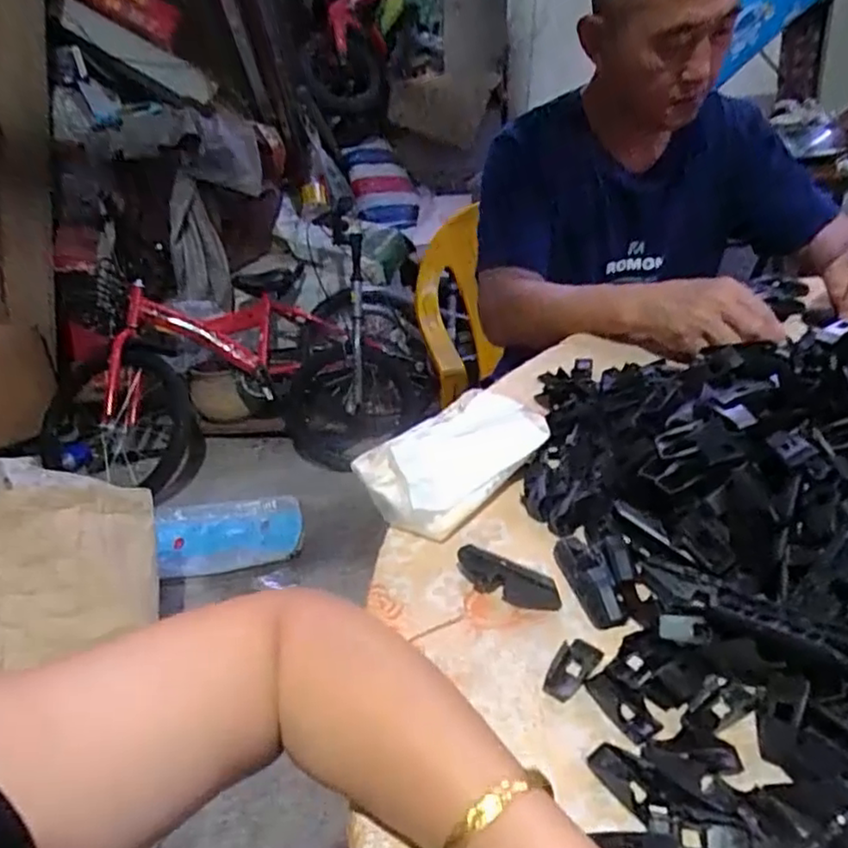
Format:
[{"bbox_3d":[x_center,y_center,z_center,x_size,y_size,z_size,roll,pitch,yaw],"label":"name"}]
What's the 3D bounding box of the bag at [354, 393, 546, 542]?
[{"bbox_3d":[0.027,0.025,0.513,0.138,0.053,0.089,-25,34,-29],"label":"bag"}]

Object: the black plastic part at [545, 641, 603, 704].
[{"bbox_3d":[0.082,0.135,0.364,0.021,0.006,0.041,18,37,36],"label":"black plastic part"}]

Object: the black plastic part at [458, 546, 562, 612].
[{"bbox_3d":[0.051,0.100,0.419,0.071,0.019,0.017,15,36,34],"label":"black plastic part"}]

